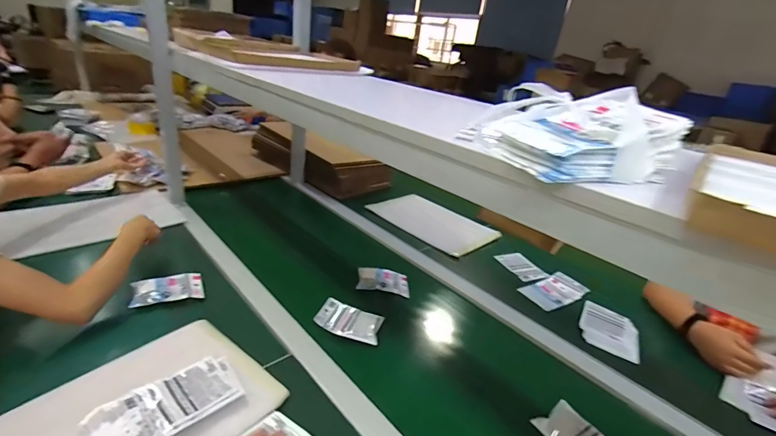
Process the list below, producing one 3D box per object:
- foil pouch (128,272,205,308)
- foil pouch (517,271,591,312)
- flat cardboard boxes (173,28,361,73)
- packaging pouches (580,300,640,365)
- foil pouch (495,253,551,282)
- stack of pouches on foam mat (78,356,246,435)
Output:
[{"bbox_3d":[-0.476,0.150,0.825,0.133,0.023,0.095,1,27,-30],"label":"foil pouch"},{"bbox_3d":[0.453,0.196,1.029,0.198,0.004,0.105,-11,30,-34],"label":"foil pouch"},{"bbox_3d":[-0.359,-0.477,1.078,0.353,0.048,0.531,-14,31,-39],"label":"flat cardboard boxes"},{"bbox_3d":[0.524,0.260,0.898,0.124,0.011,0.172,18,27,22],"label":"packaging pouches"},{"bbox_3d":[0.395,0.141,1.131,0.093,0.005,0.143,-3,27,-21],"label":"foil pouch"},{"bbox_3d":[-0.327,0.278,0.569,0.193,0.022,0.103,-16,34,-41],"label":"stack of pouches on foam mat"}]

